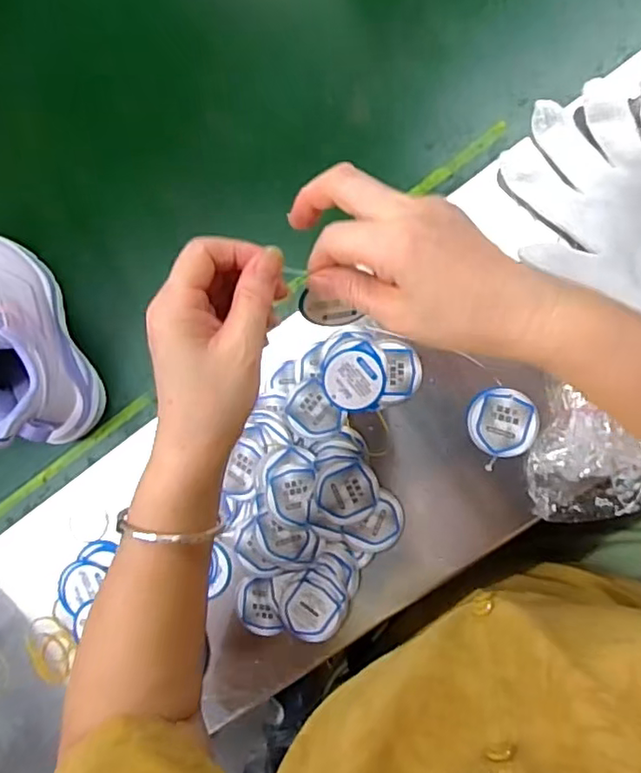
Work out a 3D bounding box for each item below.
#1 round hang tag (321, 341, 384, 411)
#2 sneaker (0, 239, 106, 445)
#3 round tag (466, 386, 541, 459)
[{"bbox_3d":[0.026,-0.004,0.459,0.047,0.004,0.049,0,89,10],"label":"round hang tag"},{"bbox_3d":[-0.262,-0.045,0.495,0.076,0.104,0.197,-27,84,8],"label":"sneaker"},{"bbox_3d":[0.133,0.027,0.437,0.048,0.006,0.048,0,89,10],"label":"round tag"}]

